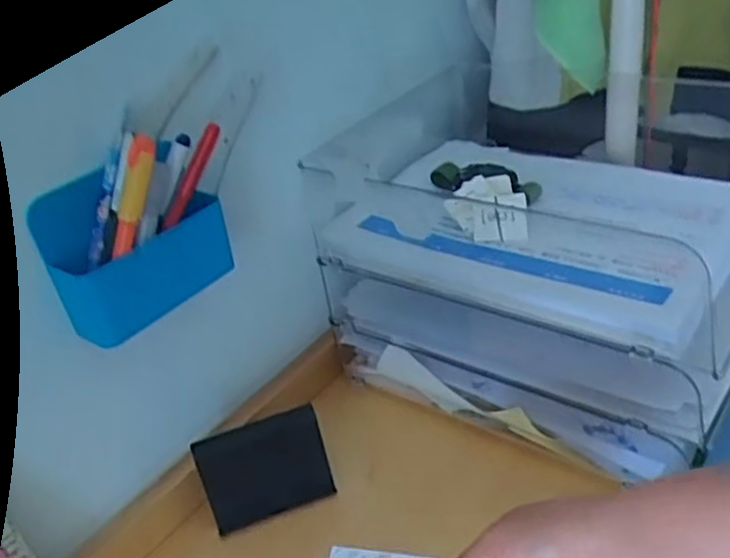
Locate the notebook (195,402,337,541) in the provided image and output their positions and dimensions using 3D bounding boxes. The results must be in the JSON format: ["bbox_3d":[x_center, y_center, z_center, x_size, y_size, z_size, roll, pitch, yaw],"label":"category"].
[{"bbox_3d":[-0.077,0.148,0.563,0.095,0.079,0.004,-17,16,-12],"label":"notebook"}]

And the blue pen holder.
[{"bbox_3d":[-0.150,-0.025,0.482,0.043,0.098,0.115,21,43,39],"label":"blue pen holder"}]

